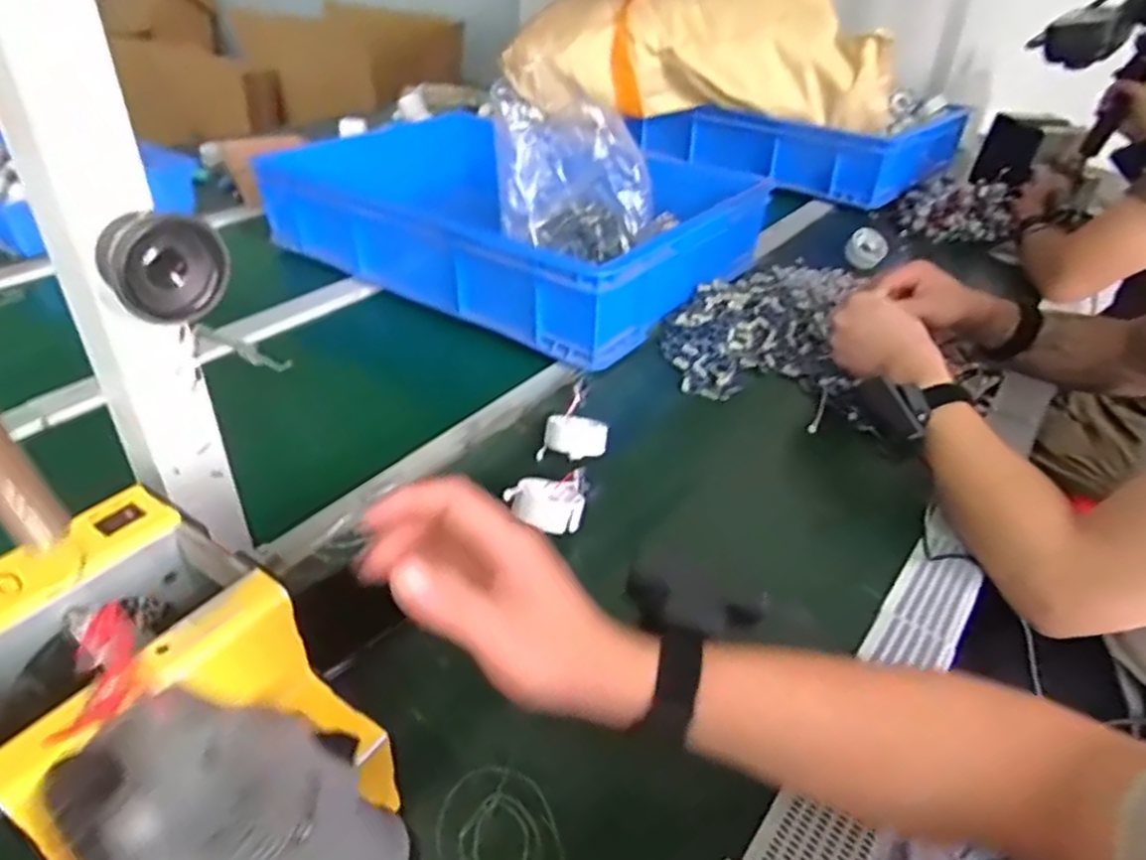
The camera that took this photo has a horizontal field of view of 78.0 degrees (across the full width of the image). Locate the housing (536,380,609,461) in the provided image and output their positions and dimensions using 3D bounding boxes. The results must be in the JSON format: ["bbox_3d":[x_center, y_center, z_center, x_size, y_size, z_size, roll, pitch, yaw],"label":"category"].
[{"bbox_3d":[0.002,-0.009,0.664,0.061,0.035,0.089,4,36,0],"label":"housing"}]

